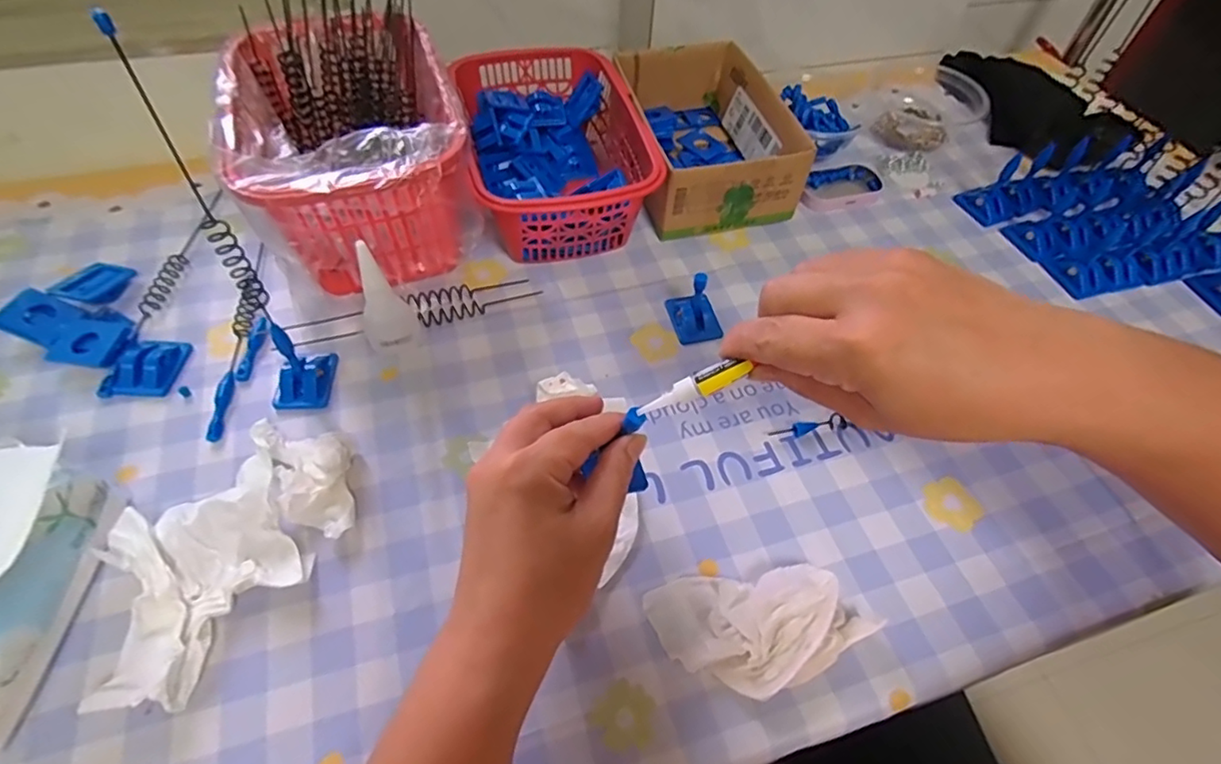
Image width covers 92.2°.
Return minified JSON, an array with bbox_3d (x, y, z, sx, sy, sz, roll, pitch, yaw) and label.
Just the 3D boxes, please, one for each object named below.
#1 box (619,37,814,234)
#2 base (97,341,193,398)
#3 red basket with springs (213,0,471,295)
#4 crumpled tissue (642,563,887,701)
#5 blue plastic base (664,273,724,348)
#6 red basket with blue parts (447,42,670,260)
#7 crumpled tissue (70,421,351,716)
[{"bbox_3d":[0.080,-0.220,0.529,0.124,0.070,0.180,-11,57,-10],"label":"box"},{"bbox_3d":[-0.318,-0.011,0.402,0.040,0.014,0.046,2,56,-2],"label":"base"},{"bbox_3d":[-0.199,-0.188,0.465,0.149,0.120,0.244,-14,58,-12],"label":"red basket with springs"},{"bbox_3d":[0.080,0.129,0.321,0.103,0.020,0.069,-17,59,-14],"label":"crumpled tissue"},{"bbox_3d":[0.065,-0.057,0.440,0.035,0.043,0.043,-4,56,-6],"label":"blue plastic base"},{"bbox_3d":[-0.049,-0.198,0.504,0.141,0.074,0.205,-11,57,-10],"label":"red basket with blue parts"},{"bbox_3d":[-0.215,0.091,0.324,0.094,0.030,0.155,34,61,19],"label":"crumpled tissue"}]

